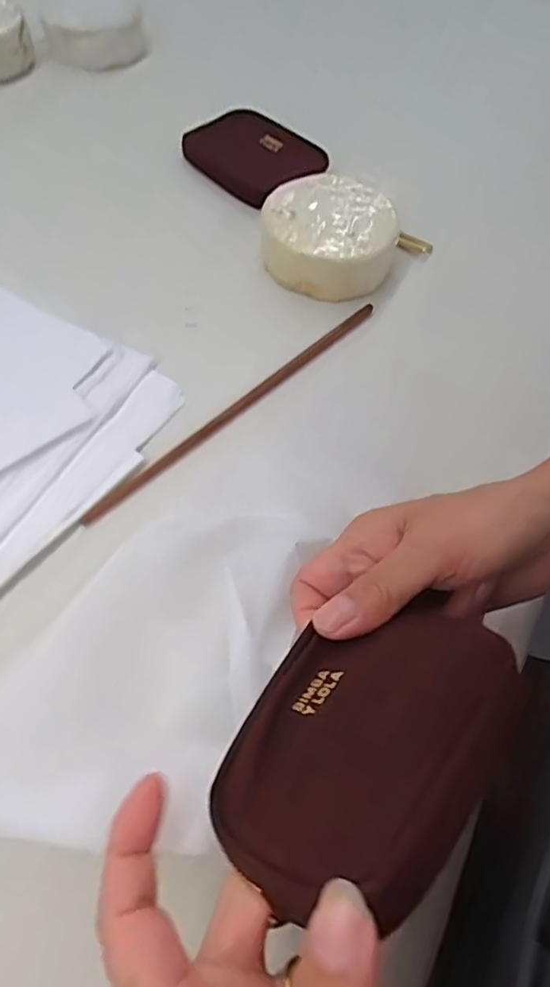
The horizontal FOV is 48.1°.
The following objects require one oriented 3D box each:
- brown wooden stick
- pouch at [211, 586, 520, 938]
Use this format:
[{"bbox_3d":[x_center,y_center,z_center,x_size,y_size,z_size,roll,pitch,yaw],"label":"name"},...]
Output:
[{"bbox_3d":[-0.018,-0.059,0.386,0.011,0.007,0.243,41,65,20],"label":"brown wooden stick"},{"bbox_3d":[0.031,0.085,0.215,0.081,0.025,0.112,6,42,46],"label":"pouch"}]

